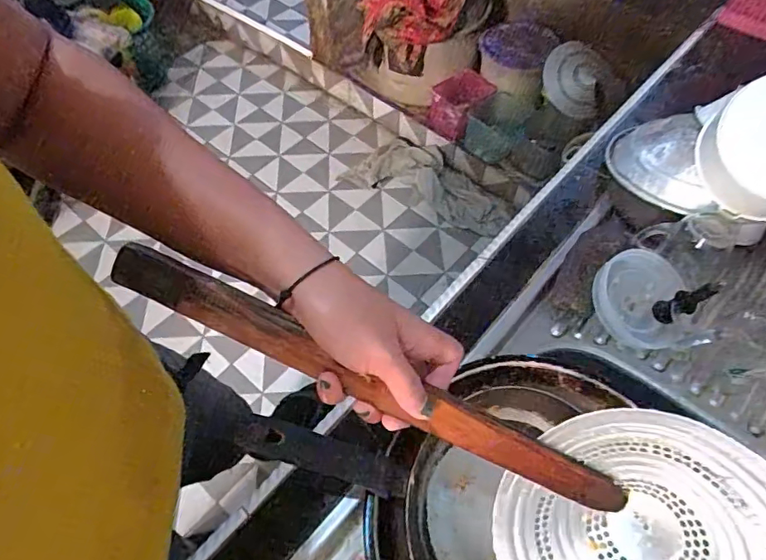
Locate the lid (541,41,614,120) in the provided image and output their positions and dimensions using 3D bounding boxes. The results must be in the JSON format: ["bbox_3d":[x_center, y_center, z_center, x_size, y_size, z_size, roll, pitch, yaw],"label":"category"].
[{"bbox_3d":[0.543,-0.570,1.483,0.219,0.179,0.047,38,64,21],"label":"lid"}]

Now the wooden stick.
[{"bbox_3d":[0.011,0.076,0.345,0.379,0.008,0.030,28,98,-12],"label":"wooden stick"}]

